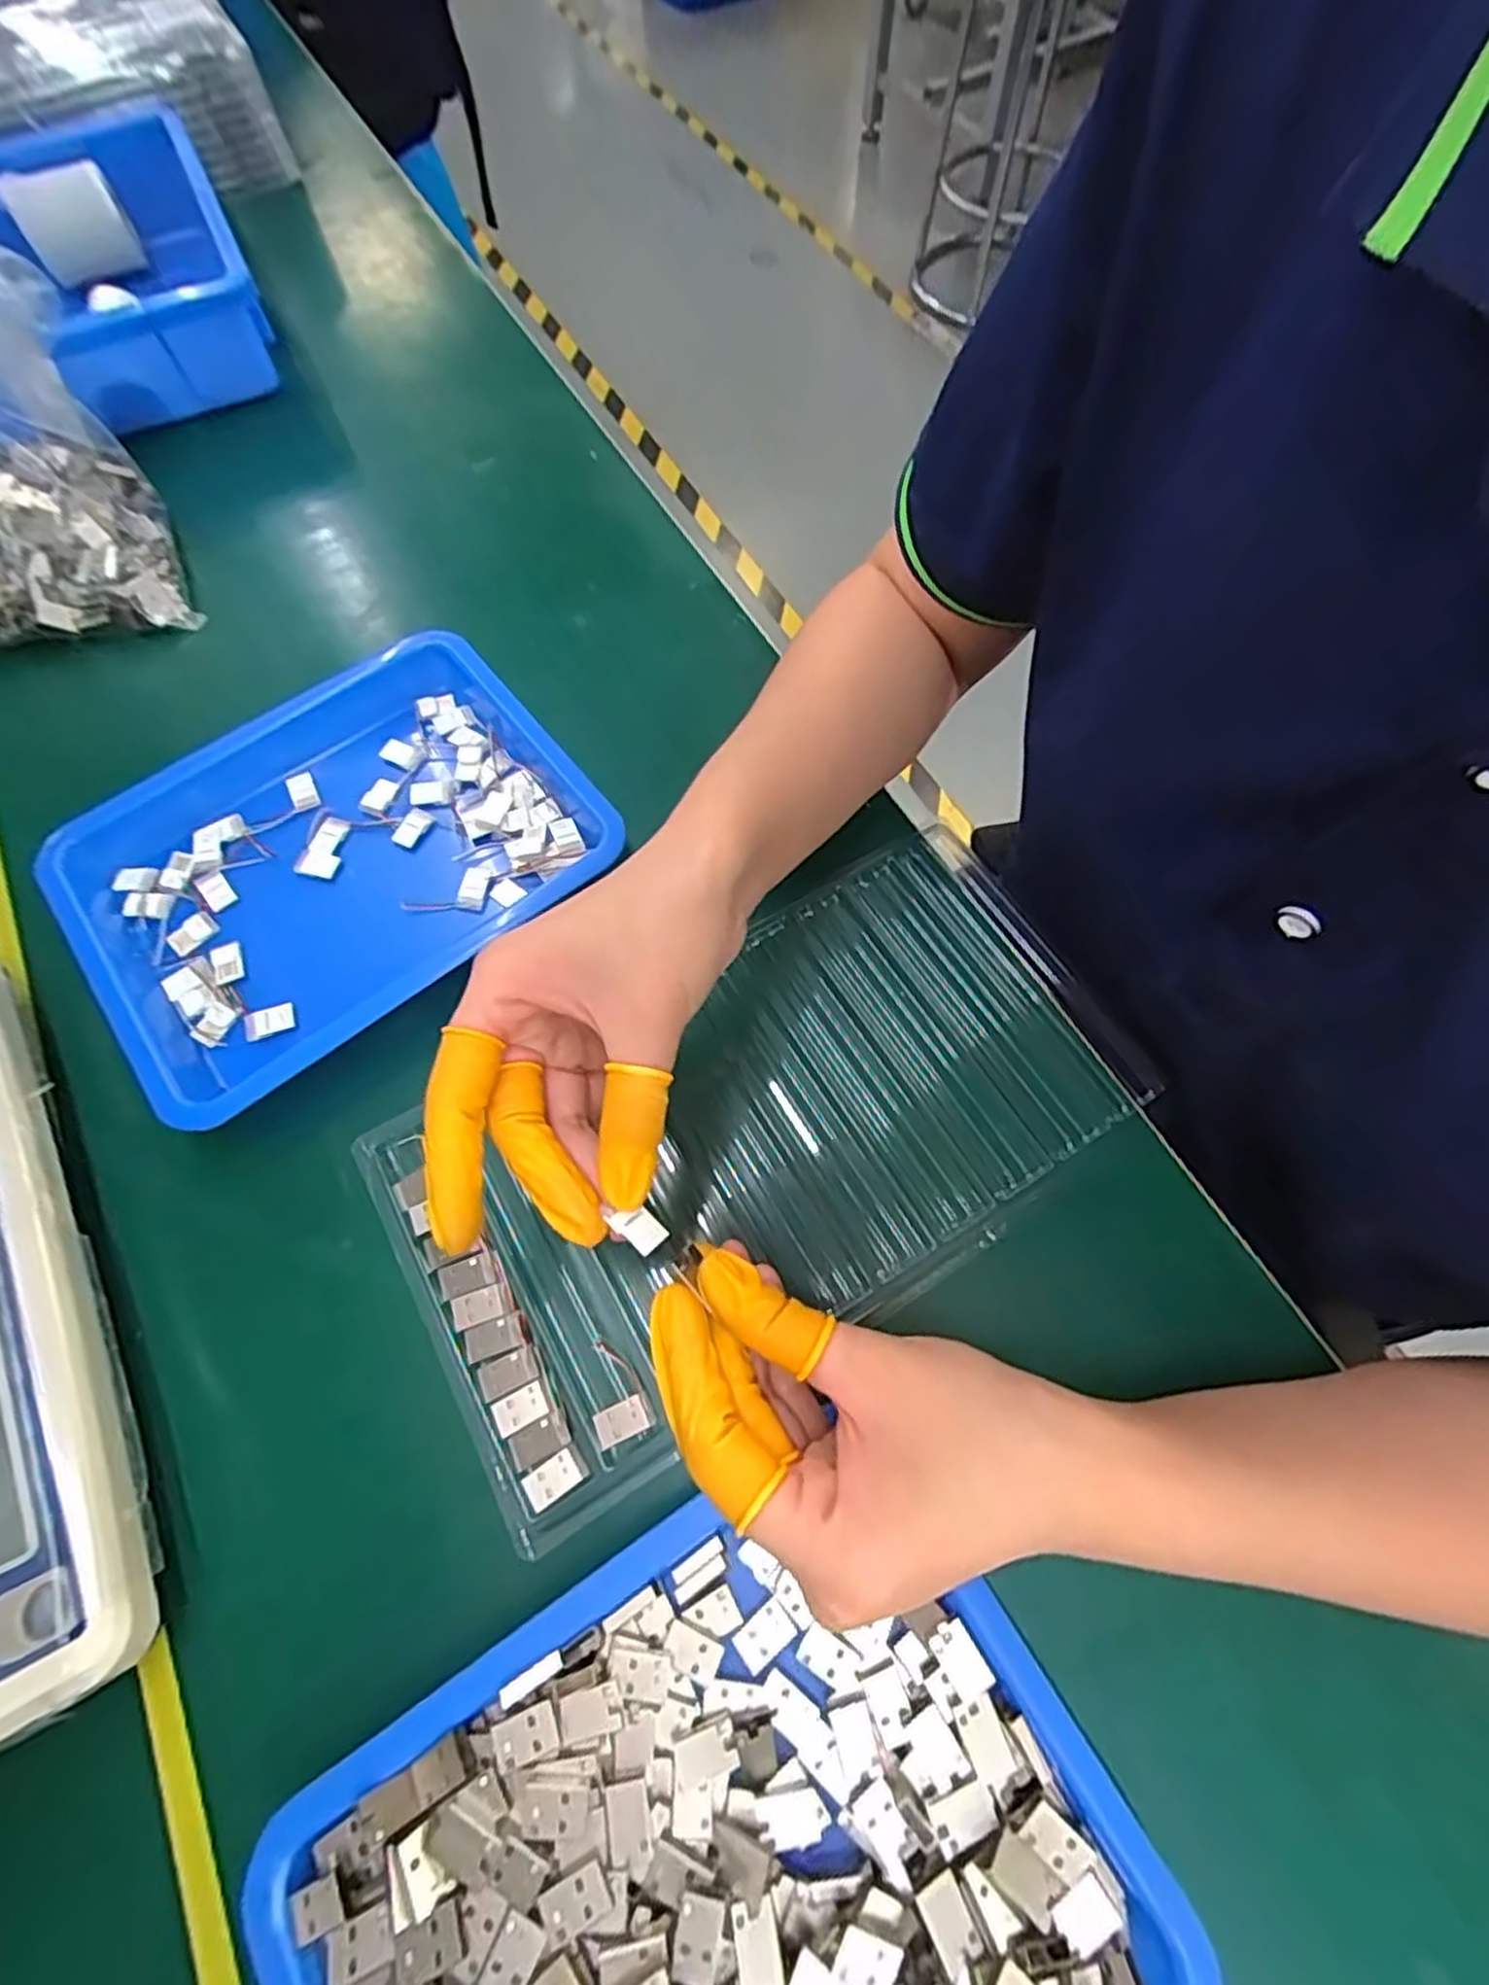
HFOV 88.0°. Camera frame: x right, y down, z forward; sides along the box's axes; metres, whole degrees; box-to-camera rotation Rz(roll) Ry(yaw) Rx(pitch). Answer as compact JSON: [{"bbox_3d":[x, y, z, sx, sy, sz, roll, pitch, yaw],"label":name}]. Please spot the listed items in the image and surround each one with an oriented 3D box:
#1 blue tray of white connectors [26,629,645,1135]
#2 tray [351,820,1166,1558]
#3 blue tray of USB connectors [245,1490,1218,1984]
[{"bbox_3d":[-0.184,-0.058,0.348,0.222,0.027,0.165,-36,71,-12],"label":"blue tray of white connectors"},{"bbox_3d":[0.010,0.054,0.310,0.292,0.012,0.158,-29,70,-10],"label":"tray"},{"bbox_3d":[-0.009,0.252,0.214,0.217,0.033,0.169,-31,70,-11],"label":"blue tray of USB connectors"}]

